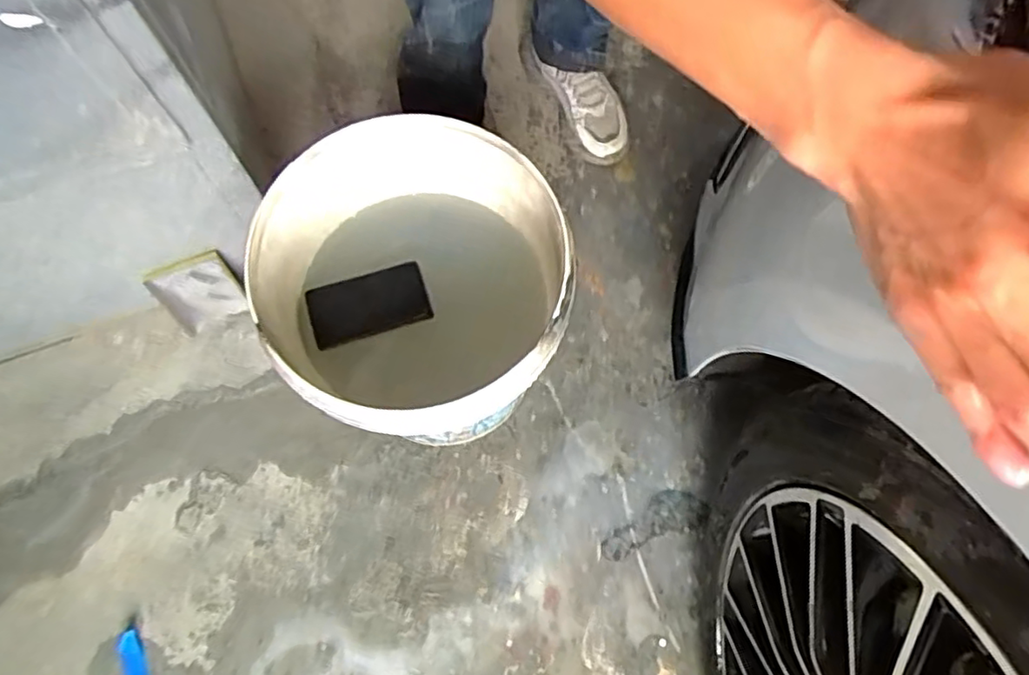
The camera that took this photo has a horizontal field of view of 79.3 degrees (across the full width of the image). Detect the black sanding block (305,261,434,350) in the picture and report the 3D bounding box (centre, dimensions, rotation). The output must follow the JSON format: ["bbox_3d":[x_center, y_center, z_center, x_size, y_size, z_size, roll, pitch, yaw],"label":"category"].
[{"bbox_3d":[-0.163,-0.036,0.693,0.129,0.022,0.076,-15,74,-7],"label":"black sanding block"}]

